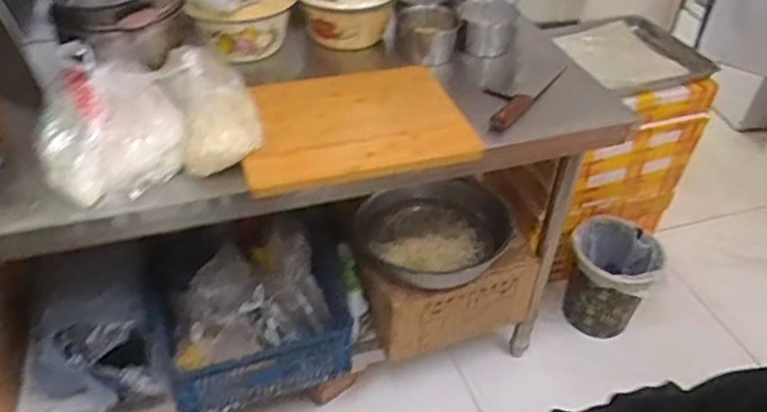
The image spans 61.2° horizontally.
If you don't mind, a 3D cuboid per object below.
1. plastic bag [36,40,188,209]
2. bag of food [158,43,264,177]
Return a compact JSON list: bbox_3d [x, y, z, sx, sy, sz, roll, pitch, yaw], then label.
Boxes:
[{"bbox_3d":[-0.434,-0.134,1.028,0.222,0.136,0.237,-11,43,-16],"label":"plastic bag"},{"bbox_3d":[-0.293,-0.175,1.112,0.142,0.100,0.271,-14,44,-19],"label":"bag of food"}]

